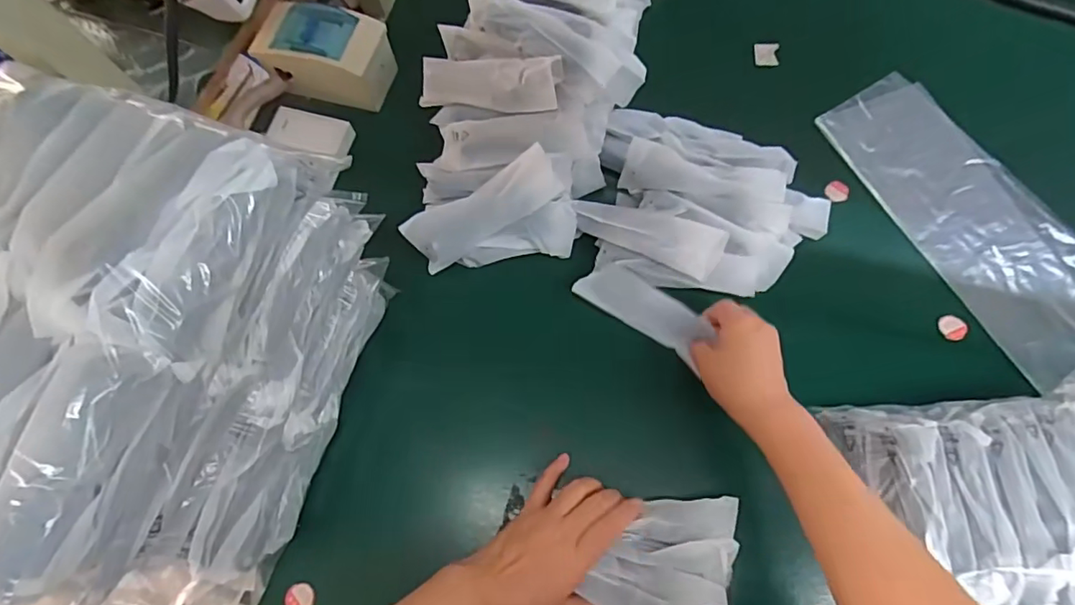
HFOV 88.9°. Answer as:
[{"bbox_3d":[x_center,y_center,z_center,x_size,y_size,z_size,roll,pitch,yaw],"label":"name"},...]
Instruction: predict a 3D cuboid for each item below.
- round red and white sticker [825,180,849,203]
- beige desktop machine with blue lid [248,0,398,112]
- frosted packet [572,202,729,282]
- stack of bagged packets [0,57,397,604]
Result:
[{"bbox_3d":[0.318,-0.119,0.584,0.024,0.007,0.026,-1,82,7],"label":"round red and white sticker"},{"bbox_3d":[-0.239,-0.282,0.626,0.139,0.073,0.086,21,74,9],"label":"beige desktop machine with blue lid"},{"bbox_3d":[0.101,-0.067,0.521,0.143,0.023,0.050,23,73,27],"label":"frosted packet"},{"bbox_3d":[-0.266,0.050,0.381,0.182,0.275,0.315,19,74,8],"label":"stack of bagged packets"}]

